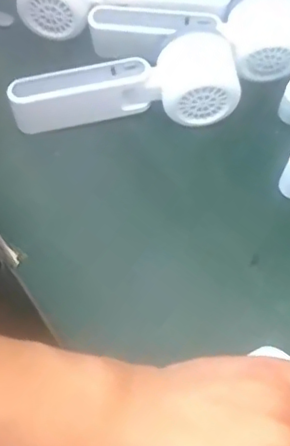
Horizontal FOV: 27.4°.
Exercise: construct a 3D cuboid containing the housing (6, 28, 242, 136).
[{"bbox_3d":[-0.014,-0.096,0.449,0.169,0.053,0.053,-7,62,-7],"label":"housing"}]

